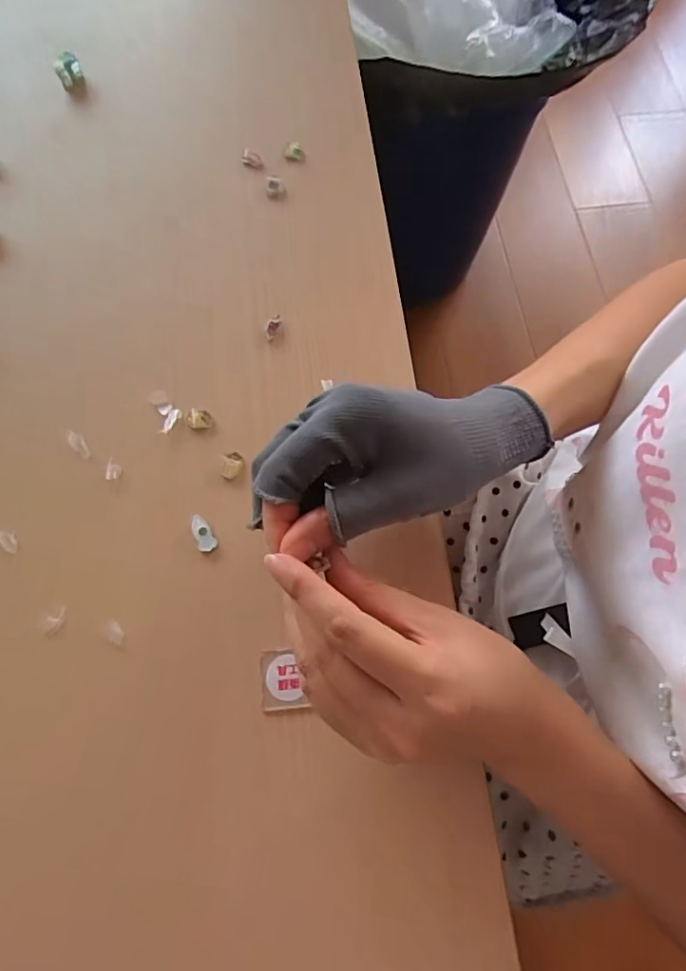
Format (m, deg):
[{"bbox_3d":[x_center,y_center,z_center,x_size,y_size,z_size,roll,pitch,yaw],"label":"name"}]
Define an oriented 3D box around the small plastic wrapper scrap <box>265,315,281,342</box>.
[{"bbox_3d":[-0.046,-0.103,0.359,0.008,0.008,0.018,19,70,6],"label":"small plastic wrapper scrap"}]

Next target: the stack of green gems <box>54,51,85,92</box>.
[{"bbox_3d":[-0.218,-0.329,0.437,0.019,0.021,0.015,-26,72,-10],"label":"stack of green gems"}]

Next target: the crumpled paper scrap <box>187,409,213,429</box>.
[{"bbox_3d":[-0.088,-0.041,0.335,0.014,0.007,0.011,-2,69,-1],"label":"crumpled paper scrap"}]

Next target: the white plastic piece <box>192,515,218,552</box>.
[{"bbox_3d":[-0.079,0.027,0.311,0.010,0.004,0.022,-24,84,-9],"label":"white plastic piece"}]

